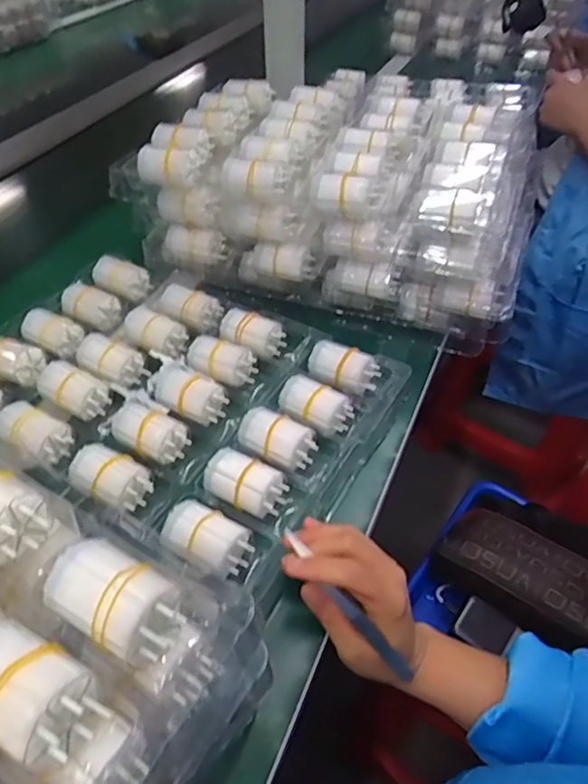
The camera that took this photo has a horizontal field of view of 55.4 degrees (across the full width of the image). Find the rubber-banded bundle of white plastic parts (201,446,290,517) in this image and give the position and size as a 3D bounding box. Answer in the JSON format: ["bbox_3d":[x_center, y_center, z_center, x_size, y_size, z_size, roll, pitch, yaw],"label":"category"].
[{"bbox_3d":[-0.040,0.073,0.450,0.065,0.031,0.037,19,51,19],"label":"rubber-banded bundle of white plastic parts"}]

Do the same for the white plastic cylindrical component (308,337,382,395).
[{"bbox_3d":[0.048,-0.023,0.537,0.067,0.029,0.037,22,51,21],"label":"white plastic cylindrical component"}]

